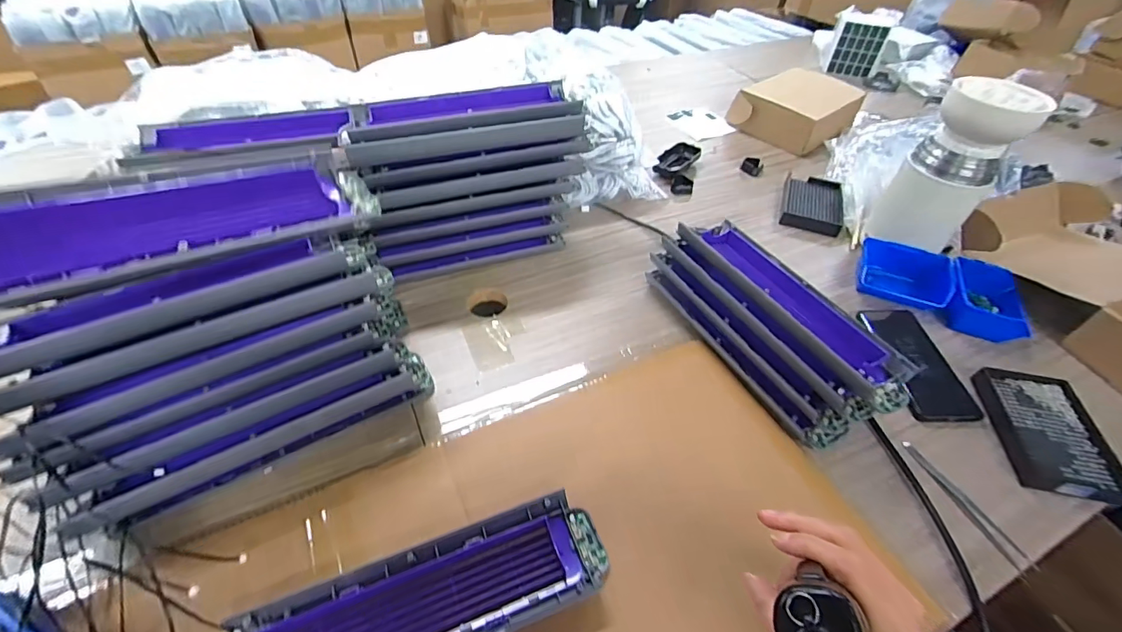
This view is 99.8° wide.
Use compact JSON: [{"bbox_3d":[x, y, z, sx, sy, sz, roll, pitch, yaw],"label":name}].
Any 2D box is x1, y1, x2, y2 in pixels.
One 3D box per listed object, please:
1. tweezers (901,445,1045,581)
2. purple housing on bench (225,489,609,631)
[{"bbox_3d":[0.389,0.180,0.454,0.015,0.011,0.134,-13,49,-14],"label":"tweezers"},{"bbox_3d":[-0.107,0.225,0.367,0.291,0.030,0.082,-15,49,-16],"label":"purple housing on bench"}]

